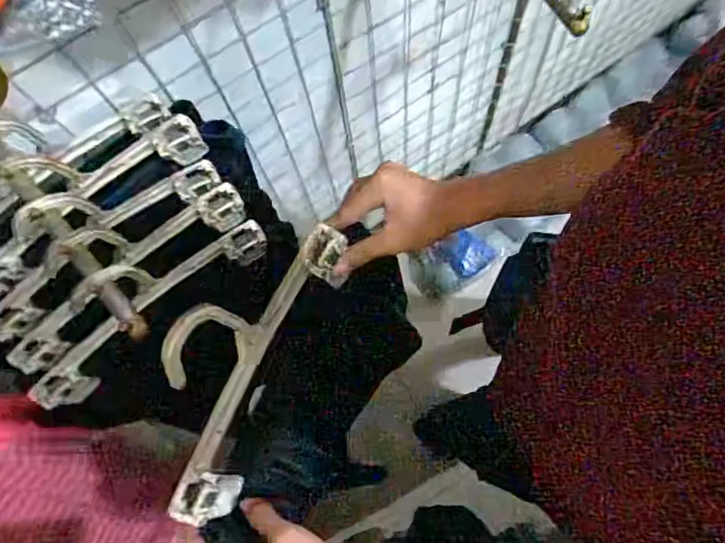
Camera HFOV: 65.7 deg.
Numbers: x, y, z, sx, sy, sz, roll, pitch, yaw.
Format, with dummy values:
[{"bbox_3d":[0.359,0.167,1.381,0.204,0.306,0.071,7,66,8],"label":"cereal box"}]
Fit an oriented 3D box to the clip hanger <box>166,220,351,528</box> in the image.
[{"bbox_3d":[-0.094,0.063,0.405,0.026,0.119,0.239,18,82,32],"label":"clip hanger"}]

